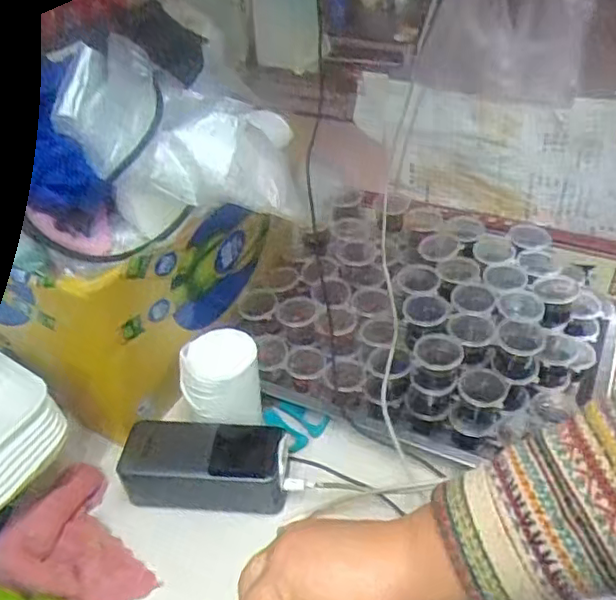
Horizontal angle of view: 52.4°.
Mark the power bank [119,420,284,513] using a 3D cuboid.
[{"bbox_3d":[-0.084,0.138,0.512,0.127,0.053,0.059,3,42,8],"label":"power bank"}]

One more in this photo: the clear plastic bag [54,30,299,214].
[{"bbox_3d":[-0.096,-0.118,0.468,0.170,0.114,0.108,-4,41,0],"label":"clear plastic bag"}]

